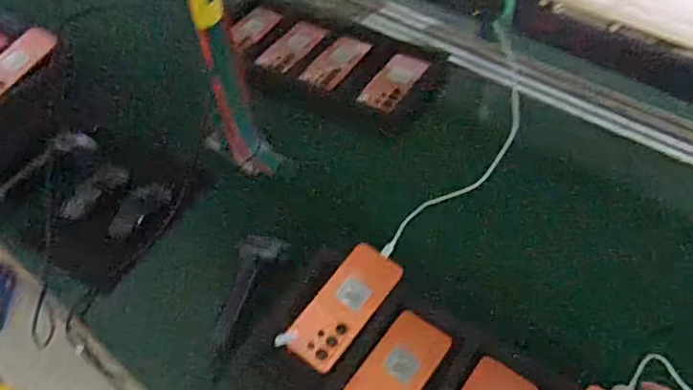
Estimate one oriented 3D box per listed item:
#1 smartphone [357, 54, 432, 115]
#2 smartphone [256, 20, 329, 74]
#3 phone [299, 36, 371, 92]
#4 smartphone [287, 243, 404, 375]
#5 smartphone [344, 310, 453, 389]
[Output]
[{"bbox_3d":[0.091,-0.217,1.063,0.081,0.009,0.166,23,55,20],"label":"smartphone"},{"bbox_3d":[-0.109,-0.306,1.154,0.075,0.007,0.196,19,47,15],"label":"smartphone"},{"bbox_3d":[-0.020,-0.267,1.119,0.078,0.016,0.176,21,55,18],"label":"phone"},{"bbox_3d":[-0.002,0.149,0.748,0.081,0.005,0.178,30,67,24],"label":"smartphone"},{"bbox_3d":[0.056,0.226,0.694,0.081,0.007,0.170,27,62,29],"label":"smartphone"}]

